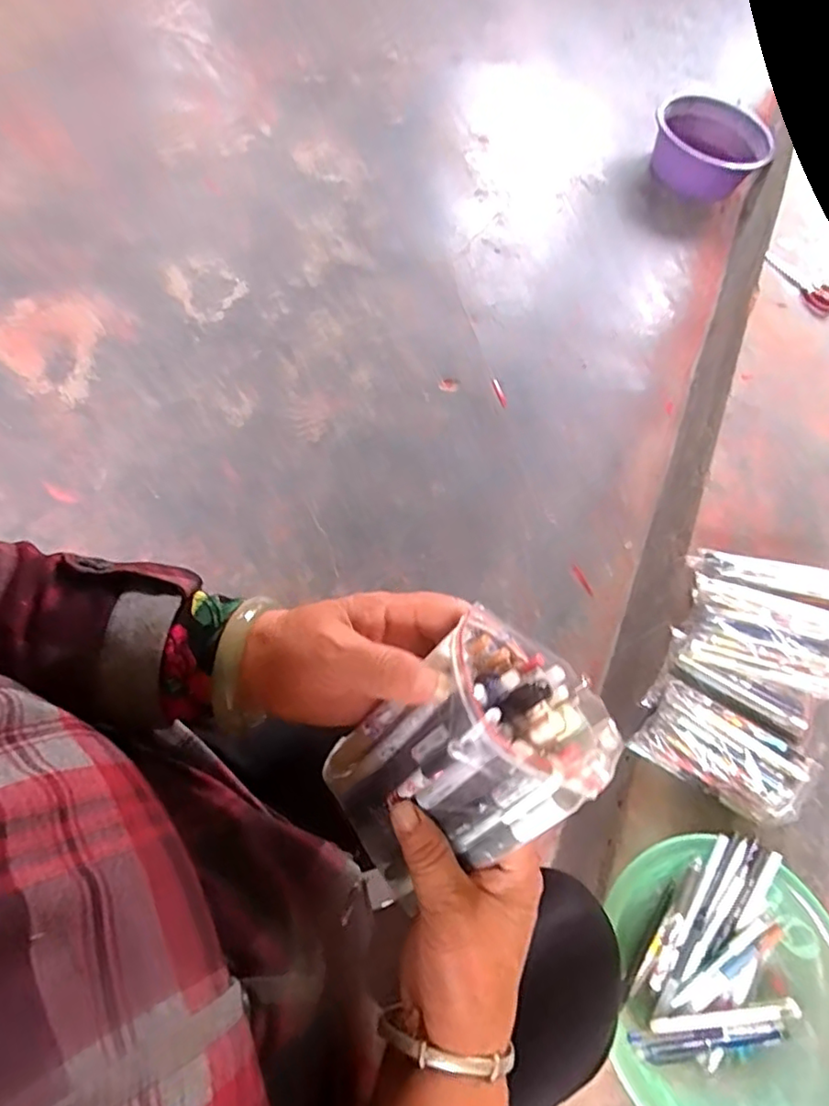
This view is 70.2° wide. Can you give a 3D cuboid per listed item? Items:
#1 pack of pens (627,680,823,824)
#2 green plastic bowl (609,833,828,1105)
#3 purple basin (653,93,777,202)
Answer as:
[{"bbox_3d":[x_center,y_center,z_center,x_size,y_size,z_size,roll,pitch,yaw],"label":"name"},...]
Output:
[{"bbox_3d":[0.328,0.220,0.638,0.163,0.077,0.079,32,64,7],"label":"pack of pens"},{"bbox_3d":[0.290,0.392,0.540,0.215,0.083,0.231,3,65,-7],"label":"green plastic bowl"},{"bbox_3d":[0.707,-0.984,1.419,0.272,0.104,0.241,26,64,4],"label":"purple basin"}]

